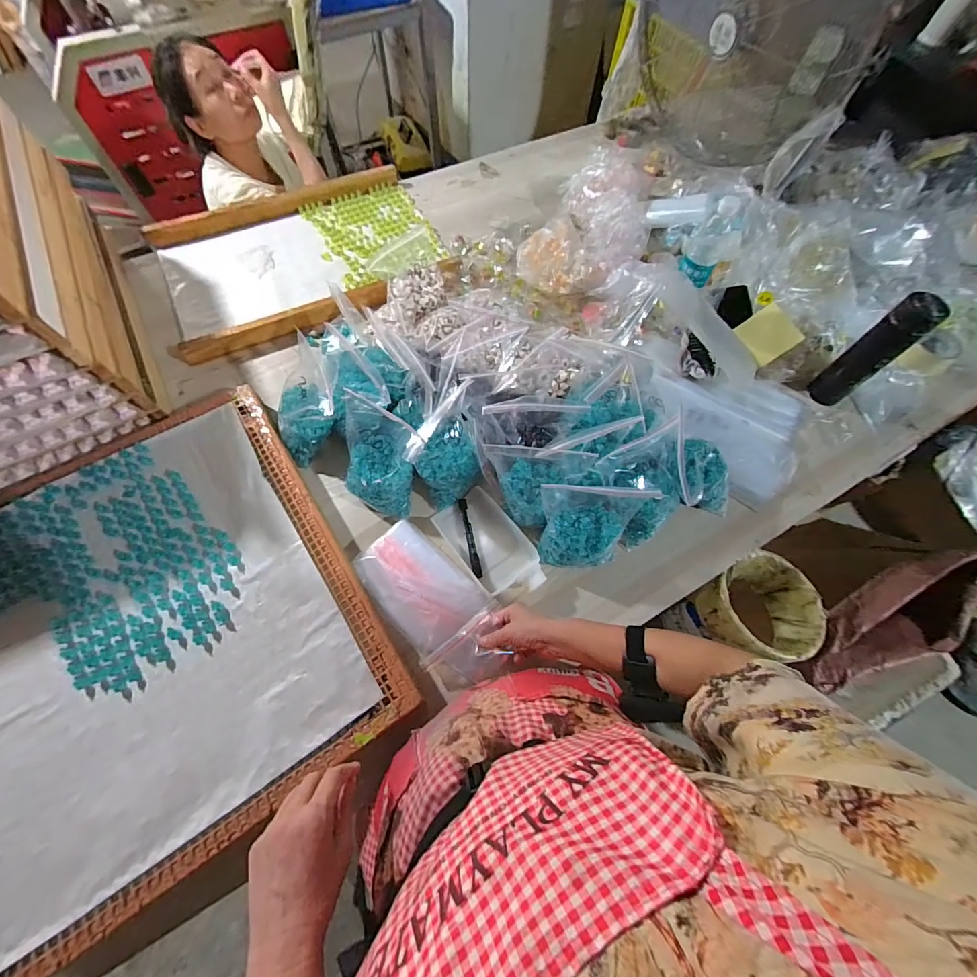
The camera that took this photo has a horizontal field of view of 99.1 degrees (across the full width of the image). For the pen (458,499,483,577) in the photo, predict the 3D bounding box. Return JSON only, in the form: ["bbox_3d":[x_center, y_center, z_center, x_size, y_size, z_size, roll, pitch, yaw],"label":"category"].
[{"bbox_3d":[-0.031,0.082,0.700,0.017,0.012,0.135,-10,68,-6],"label":"pen"}]

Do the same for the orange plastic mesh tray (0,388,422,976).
[{"bbox_3d":[-0.498,0.208,0.573,0.600,0.035,0.600,-31,71,-14],"label":"orange plastic mesh tray"}]

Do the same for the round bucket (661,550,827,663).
[{"bbox_3d":[0.491,0.224,0.768,0.194,0.151,0.170,-29,71,-13],"label":"round bucket"}]

